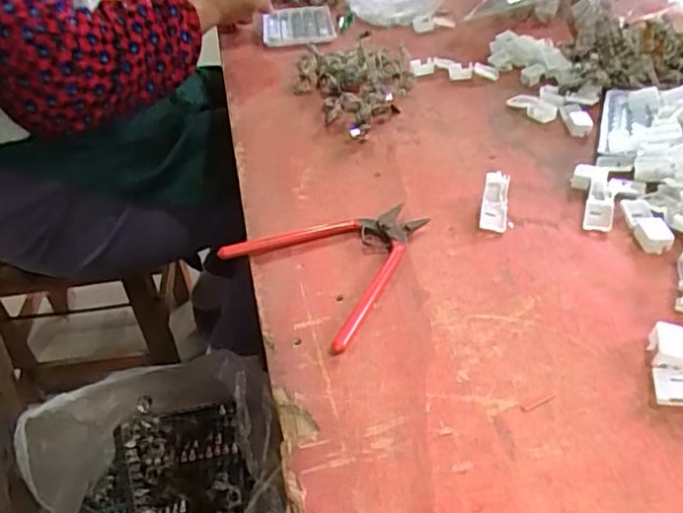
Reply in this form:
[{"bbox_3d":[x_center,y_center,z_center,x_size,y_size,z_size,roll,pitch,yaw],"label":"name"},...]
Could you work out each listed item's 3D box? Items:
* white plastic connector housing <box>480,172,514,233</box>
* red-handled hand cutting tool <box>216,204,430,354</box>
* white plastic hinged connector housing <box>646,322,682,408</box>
[{"bbox_3d":[0.122,-0.042,0.480,0.023,0.010,0.058,6,52,12],"label":"white plastic connector housing"},{"bbox_3d":[0.005,-0.003,0.441,0.135,0.012,0.128,-32,46,-30],"label":"red-handled hand cutting tool"},{"bbox_3d":[0.185,0.062,0.344,0.021,0.015,0.053,9,41,16],"label":"white plastic hinged connector housing"}]

